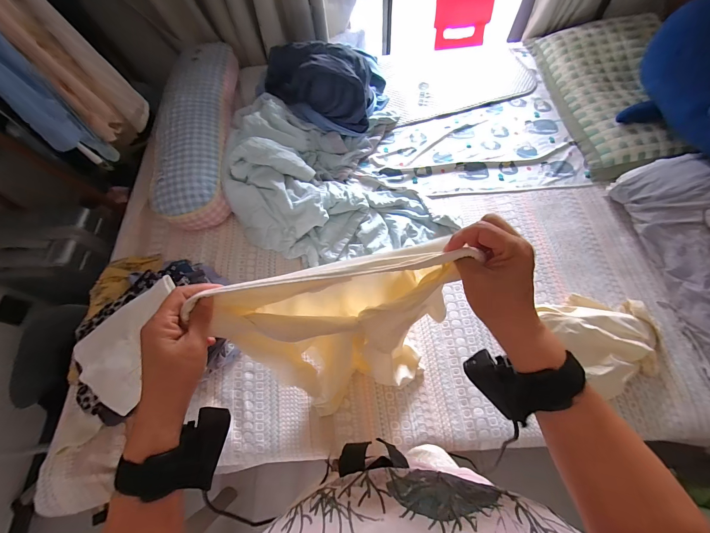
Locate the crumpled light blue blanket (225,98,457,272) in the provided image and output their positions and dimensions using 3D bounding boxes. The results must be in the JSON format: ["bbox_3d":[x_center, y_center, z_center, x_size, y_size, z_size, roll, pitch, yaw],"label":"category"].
[{"bbox_3d":[-0.094,-0.303,0.977,0.634,0.167,0.599,-5,64,1],"label":"crumpled light blue blanket"}]

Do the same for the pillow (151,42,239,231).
[{"bbox_3d":[-0.573,-0.505,1.110,0.258,0.132,0.822,-7,64,0],"label":"pillow"}]

